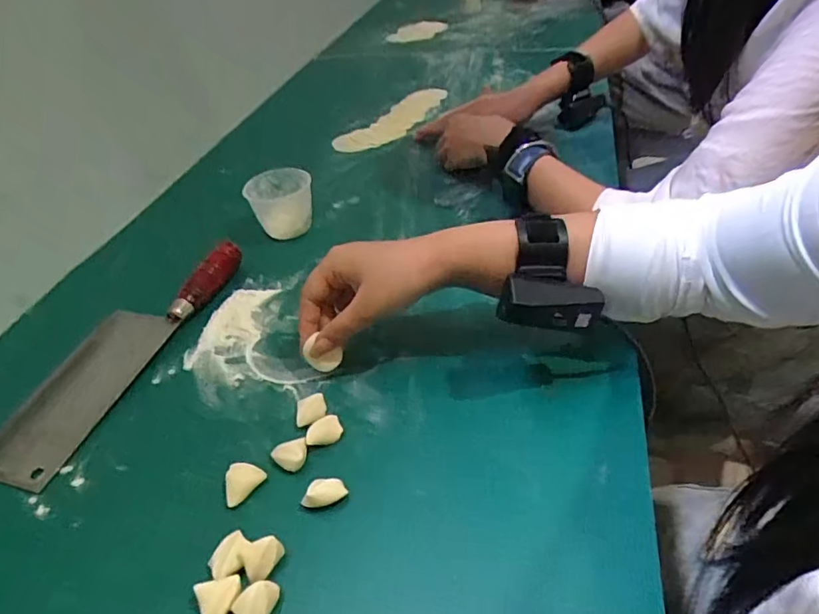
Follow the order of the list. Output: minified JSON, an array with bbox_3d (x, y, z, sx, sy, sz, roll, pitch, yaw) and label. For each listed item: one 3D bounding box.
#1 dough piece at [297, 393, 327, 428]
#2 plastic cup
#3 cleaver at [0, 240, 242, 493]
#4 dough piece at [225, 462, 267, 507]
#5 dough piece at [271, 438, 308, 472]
[{"bbox_3d":[-0.075,0.080,0.413,0.023,0.011,0.023,-10,42,-4],"label":"dough piece"},{"bbox_3d":[-0.144,-0.119,0.608,0.069,0.056,0.062,-12,42,-6],"label":"plastic cup"},{"bbox_3d":[-0.260,0.029,0.478,0.076,0.034,0.266,12,45,19],"label":"cleaver"},{"bbox_3d":[-0.117,0.120,0.370,0.019,0.013,0.029,27,51,32],"label":"dough piece"},{"bbox_3d":[-0.084,0.106,0.383,0.025,0.010,0.023,-4,42,3],"label":"dough piece"}]

